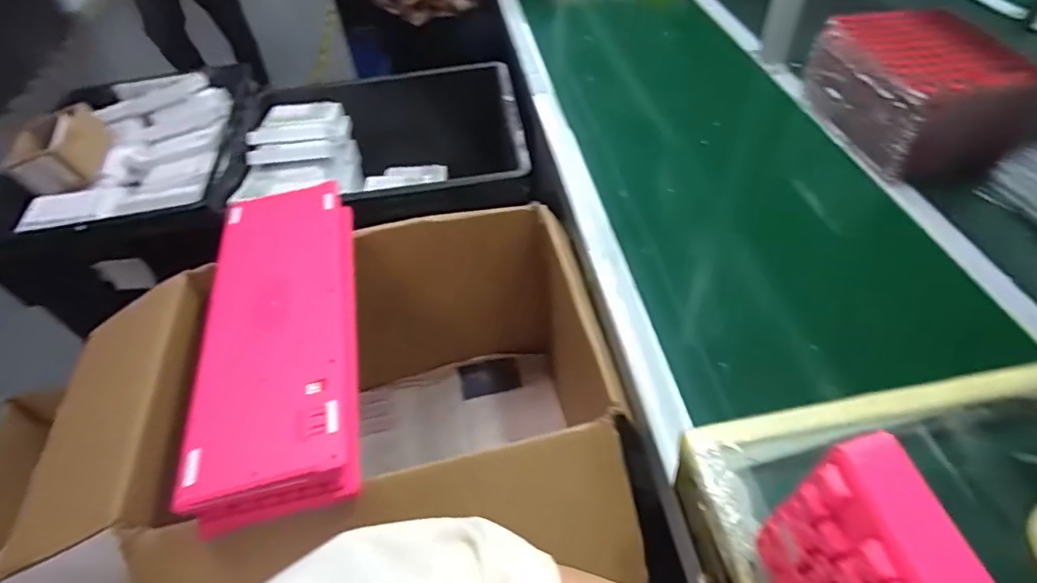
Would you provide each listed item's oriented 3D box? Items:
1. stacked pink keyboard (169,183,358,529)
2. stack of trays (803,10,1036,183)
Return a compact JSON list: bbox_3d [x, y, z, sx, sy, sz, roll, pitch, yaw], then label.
[{"bbox_3d":[-0.265,0.030,0.609,0.153,0.050,0.434,-13,49,-6],"label":"stacked pink keyboard"},{"bbox_3d":[0.582,-0.290,0.808,0.168,0.145,0.266,-9,49,-3],"label":"stack of trays"}]

